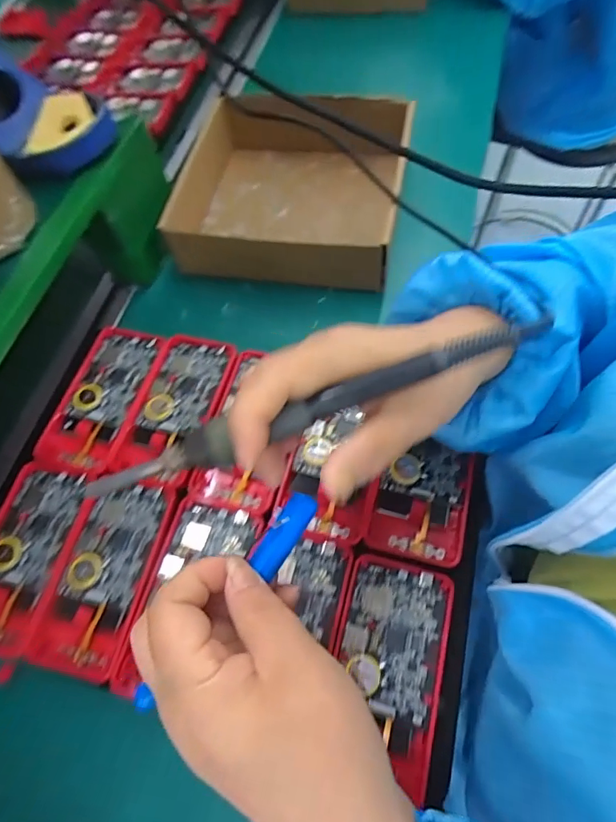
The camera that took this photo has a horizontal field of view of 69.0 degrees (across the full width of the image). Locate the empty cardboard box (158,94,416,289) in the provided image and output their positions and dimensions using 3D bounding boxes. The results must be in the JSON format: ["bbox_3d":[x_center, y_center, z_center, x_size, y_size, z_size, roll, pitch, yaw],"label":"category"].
[{"bbox_3d":[-0.015,-0.212,0.428,0.183,0.067,0.191,6,66,9],"label":"empty cardboard box"}]

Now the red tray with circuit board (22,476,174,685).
[{"bbox_3d":[-0.138,0.108,0.307,0.060,0.011,0.124,10,66,11],"label":"red tray with circuit board"}]

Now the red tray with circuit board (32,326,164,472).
[{"bbox_3d":[-0.168,-0.009,0.369,0.062,0.025,0.122,11,67,11],"label":"red tray with circuit board"}]

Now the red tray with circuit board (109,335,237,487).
[{"bbox_3d":[-0.103,-0.005,0.351,0.062,0.009,0.120,11,67,11],"label":"red tray with circuit board"}]

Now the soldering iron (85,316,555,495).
[{"bbox_3d":[-0.011,0.004,0.195,0.191,0.012,0.018,-20,63,9],"label":"soldering iron"}]

